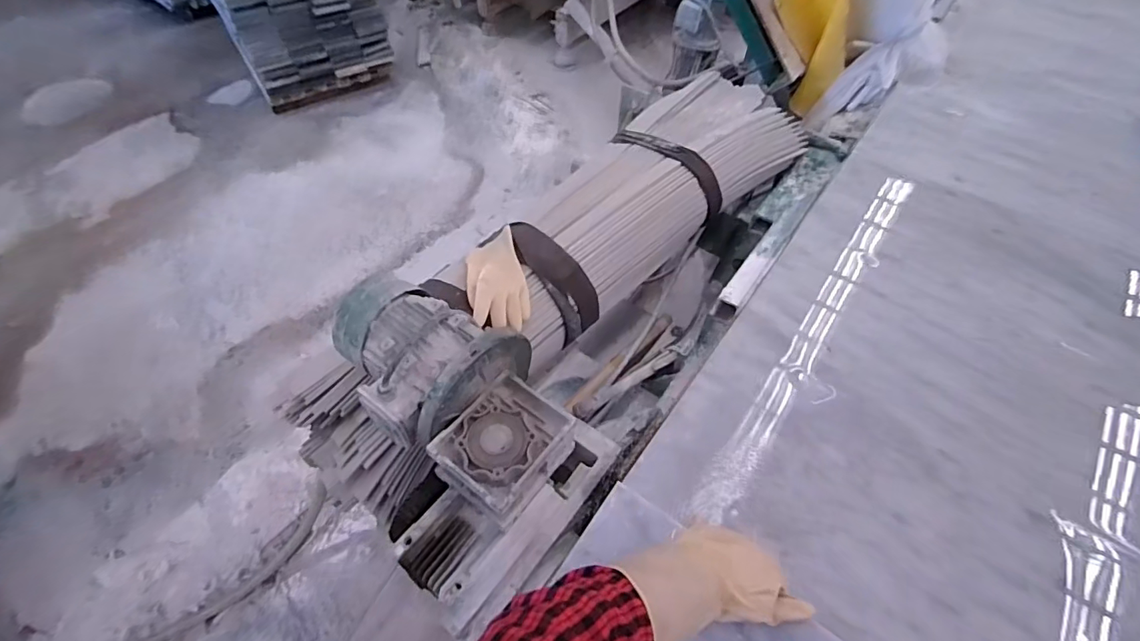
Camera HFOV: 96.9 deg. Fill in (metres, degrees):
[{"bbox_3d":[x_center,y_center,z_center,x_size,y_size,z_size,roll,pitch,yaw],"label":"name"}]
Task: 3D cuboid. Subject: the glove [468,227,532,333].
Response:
[{"bbox_3d":[-0.144,-0.081,0.968,0.108,0.035,0.223,-12,54,-11],"label":"glove"}]

